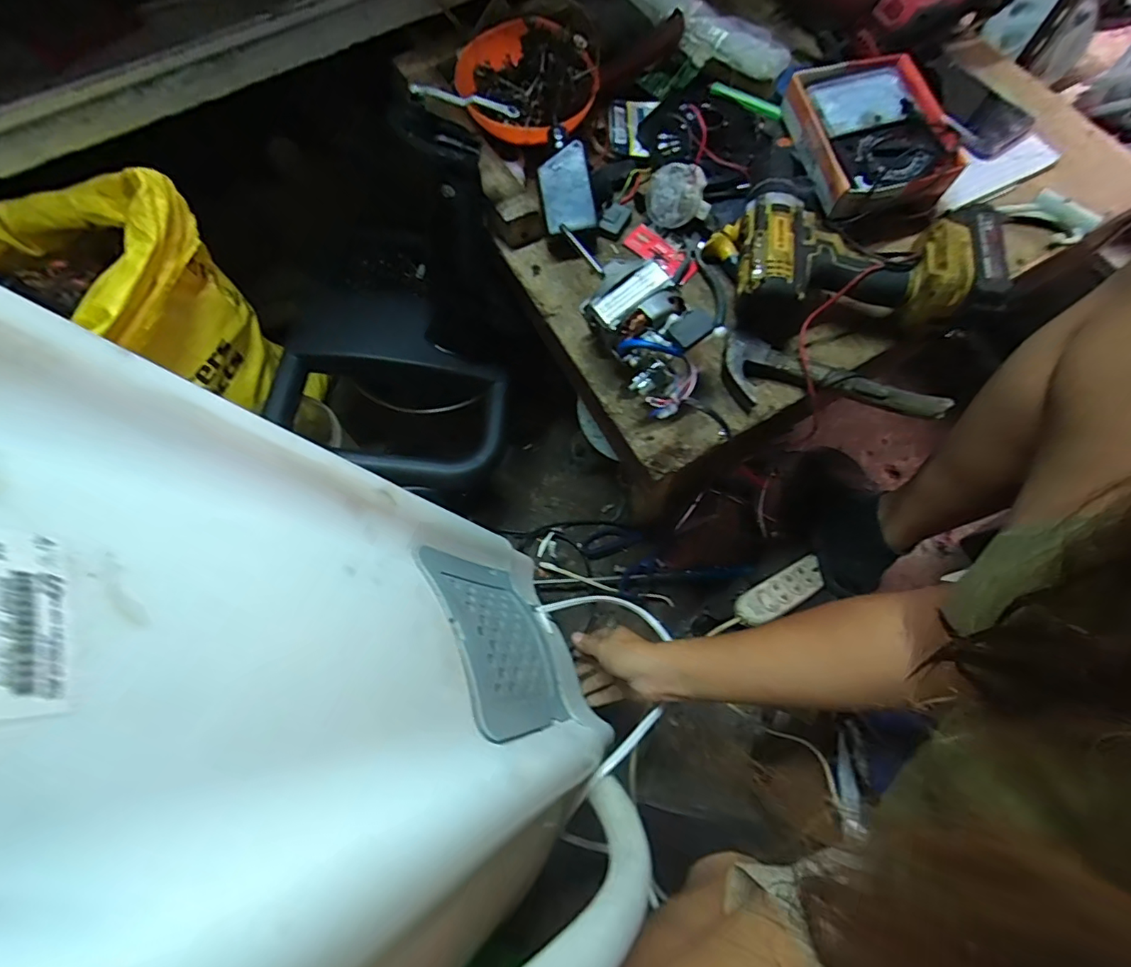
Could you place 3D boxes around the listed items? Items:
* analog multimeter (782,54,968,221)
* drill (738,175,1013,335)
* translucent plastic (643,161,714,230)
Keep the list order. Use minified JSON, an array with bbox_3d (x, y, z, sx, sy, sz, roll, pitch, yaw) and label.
[{"bbox_3d":[0.314,-0.359,0.536,0.132,0.044,0.177,-12,72,-2],"label":"analog multimeter"},{"bbox_3d":[0.271,-0.212,0.489,0.216,0.072,0.138,6,72,3],"label":"drill"},{"bbox_3d":[0.117,-0.298,0.540,0.066,0.050,0.029,20,73,8],"label":"translucent plastic"}]

